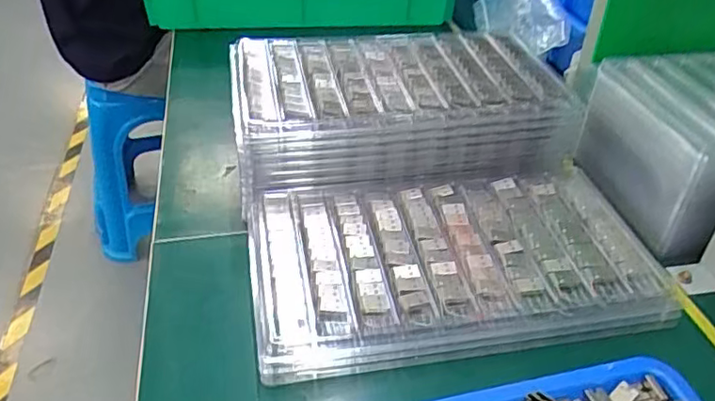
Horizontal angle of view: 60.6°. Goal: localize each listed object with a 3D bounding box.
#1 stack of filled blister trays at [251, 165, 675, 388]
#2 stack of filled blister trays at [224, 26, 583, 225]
[{"bbox_3d":[0.067,0.041,0.468,0.286,0.031,0.165,-6,38,-9],"label":"stack of filled blister trays"},{"bbox_3d":[0.037,-0.092,0.568,0.297,0.072,0.167,-8,40,-8],"label":"stack of filled blister trays"}]

